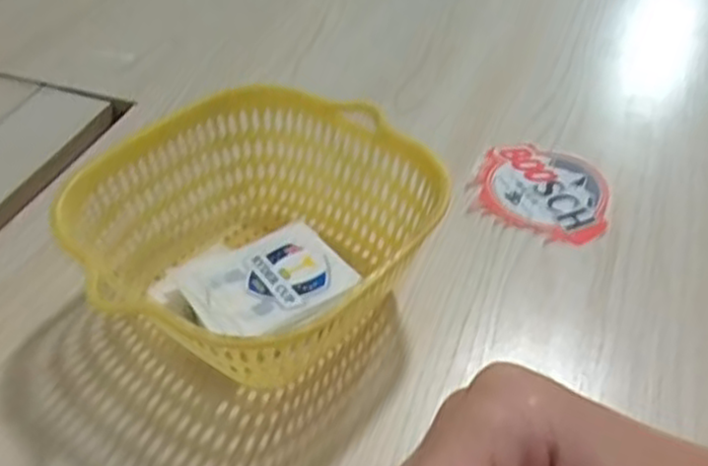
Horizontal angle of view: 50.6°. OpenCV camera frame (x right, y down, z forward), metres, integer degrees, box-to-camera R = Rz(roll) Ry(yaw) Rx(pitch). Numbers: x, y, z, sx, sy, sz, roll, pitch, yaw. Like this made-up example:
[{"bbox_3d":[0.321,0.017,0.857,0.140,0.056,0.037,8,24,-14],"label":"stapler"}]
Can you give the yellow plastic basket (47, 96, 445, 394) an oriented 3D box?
[{"bbox_3d":[-0.053,0.002,0.388,0.155,0.073,0.166,17,45,20],"label":"yellow plastic basket"}]

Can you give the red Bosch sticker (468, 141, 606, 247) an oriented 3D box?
[{"bbox_3d":[0.117,-0.028,0.468,0.082,0.004,0.078,18,45,20],"label":"red Bosch sticker"}]

